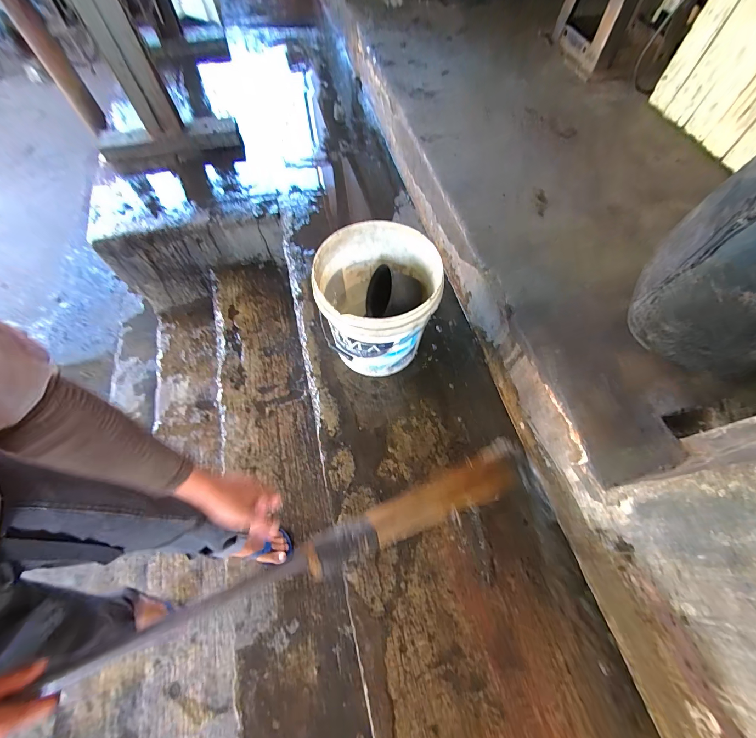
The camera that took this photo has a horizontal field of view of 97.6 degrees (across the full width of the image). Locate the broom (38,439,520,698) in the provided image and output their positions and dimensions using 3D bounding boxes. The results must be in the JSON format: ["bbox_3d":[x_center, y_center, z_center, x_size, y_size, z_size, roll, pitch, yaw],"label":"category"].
[{"bbox_3d":[-0.005,0.331,0.678,0.821,0.077,0.114,-11,61,-31],"label":"broom"}]

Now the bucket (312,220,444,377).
[{"bbox_3d":[0.002,-0.158,0.892,0.286,0.326,0.299,0,63,0],"label":"bucket"}]

